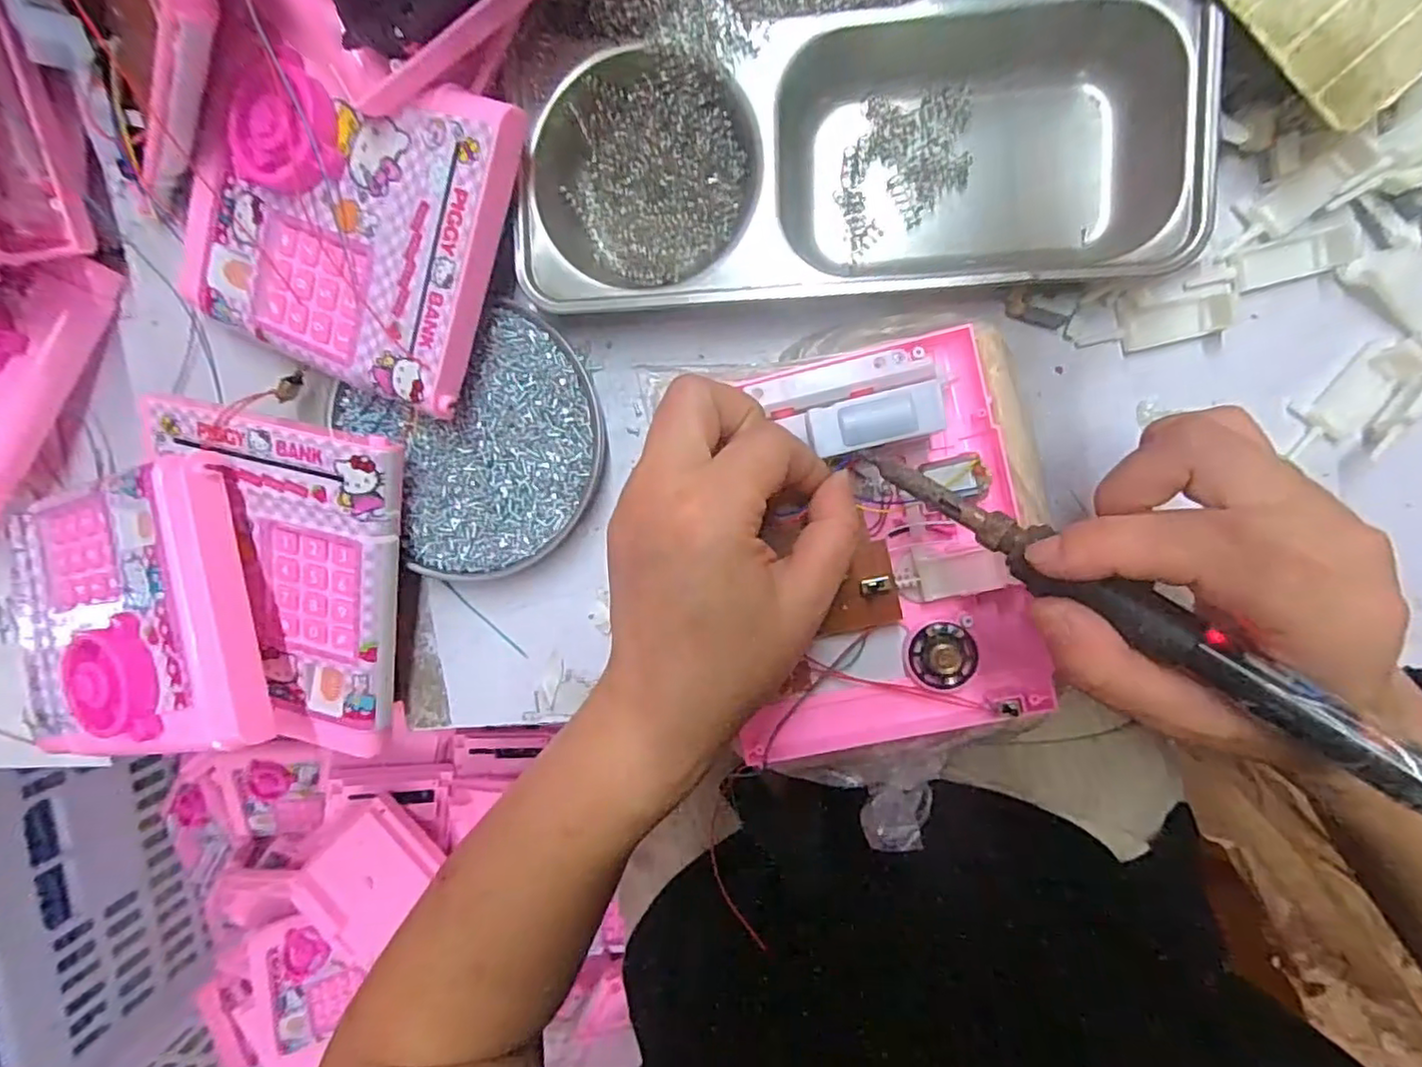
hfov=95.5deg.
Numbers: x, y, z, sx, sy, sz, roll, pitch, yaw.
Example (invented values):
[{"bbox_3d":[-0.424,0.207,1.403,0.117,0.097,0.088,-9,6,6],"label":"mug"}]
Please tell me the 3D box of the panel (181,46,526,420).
[{"bbox_3d":[-0.168,-0.136,0.278,0.153,0.026,0.123,23,107,11],"label":"panel"}]

